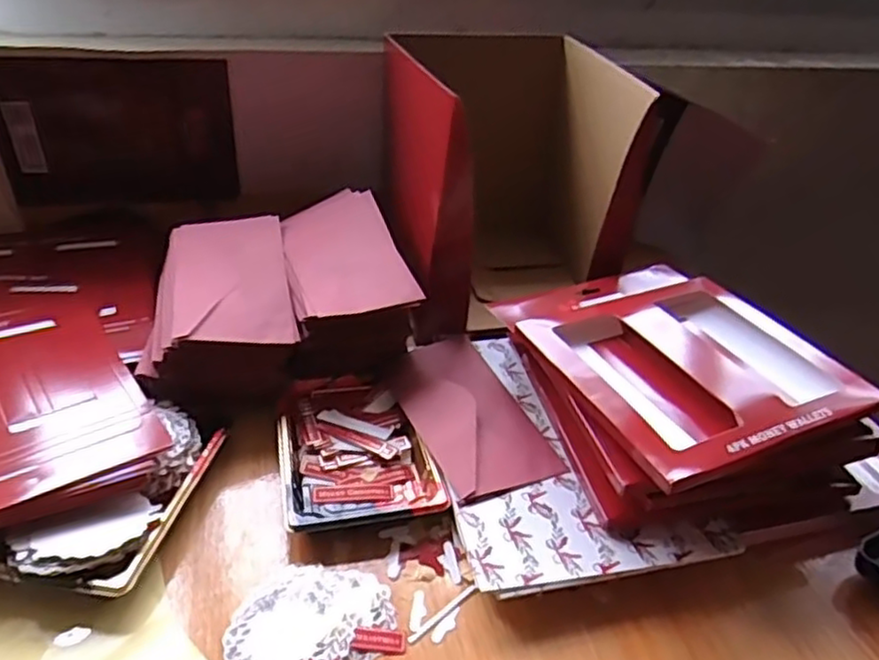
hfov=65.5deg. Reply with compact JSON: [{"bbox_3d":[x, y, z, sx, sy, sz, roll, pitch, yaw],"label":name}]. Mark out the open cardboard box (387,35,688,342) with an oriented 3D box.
[{"bbox_3d":[0.063,-0.146,0.721,0.212,0.259,0.275,-5,34,-13],"label":"open cardboard box"}]

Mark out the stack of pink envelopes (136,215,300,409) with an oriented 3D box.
[{"bbox_3d":[-0.191,-0.017,0.598,0.117,0.080,0.199,-6,34,-15],"label":"stack of pink envelopes"}]

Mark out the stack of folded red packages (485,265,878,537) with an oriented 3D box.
[{"bbox_3d":[0.175,0.045,0.549,0.204,0.092,0.261,-10,36,-20],"label":"stack of folded red packages"}]

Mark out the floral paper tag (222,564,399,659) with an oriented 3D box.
[{"bbox_3d":[-0.078,0.176,0.415,0.099,0.004,0.078,-10,36,-21],"label":"floral paper tag"}]

